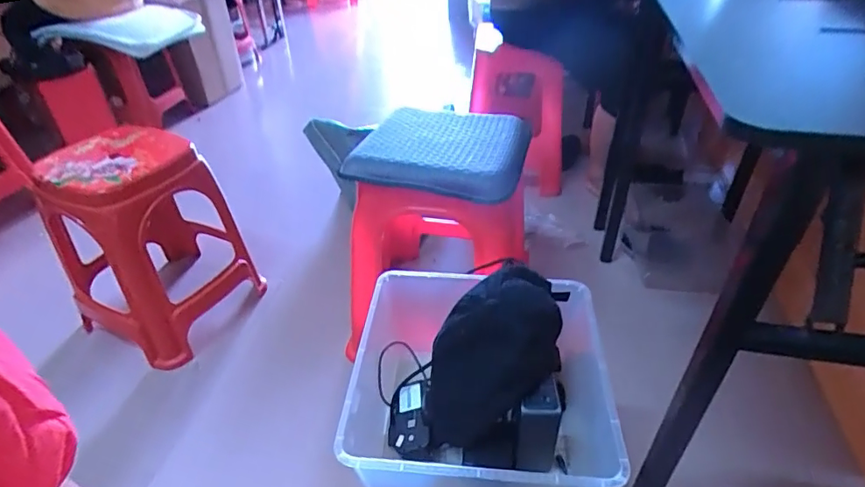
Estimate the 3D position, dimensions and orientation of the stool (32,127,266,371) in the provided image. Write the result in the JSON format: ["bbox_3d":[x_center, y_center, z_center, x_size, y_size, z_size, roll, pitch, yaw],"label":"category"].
[{"bbox_3d":[-0.680,-0.022,1.197,0.355,0.432,0.309,20,43,27],"label":"stool"}]

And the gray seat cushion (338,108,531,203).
[{"bbox_3d":[0.018,-0.184,0.984,0.305,0.065,0.288,9,39,15],"label":"gray seat cushion"}]

